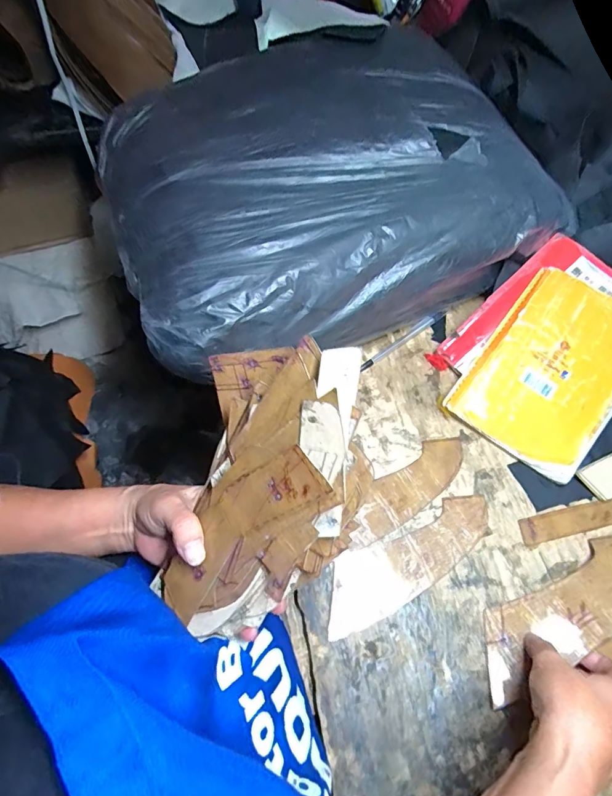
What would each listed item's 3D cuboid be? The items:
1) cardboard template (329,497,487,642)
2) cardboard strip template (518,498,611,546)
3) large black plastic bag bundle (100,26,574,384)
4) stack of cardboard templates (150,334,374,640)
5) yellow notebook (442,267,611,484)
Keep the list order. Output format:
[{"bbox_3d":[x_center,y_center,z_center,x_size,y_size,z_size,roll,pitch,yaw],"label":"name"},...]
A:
[{"bbox_3d":[0.099,0.156,0.397,0.183,0.004,0.060,-25,66,-12],"label":"cardboard template"},{"bbox_3d":[0.280,0.120,0.414,0.136,0.004,0.025,-12,64,-5],"label":"cardboard strip template"},{"bbox_3d":[0.009,-0.260,0.496,0.479,0.127,0.373,-21,66,-11],"label":"large black plastic bag bundle"},{"bbox_3d":[-0.031,0.061,0.298,0.152,0.056,0.201,-2,79,28],"label":"stack of cardboard templates"},{"bbox_3d":[0.266,-0.028,0.444,0.144,0.011,0.196,37,89,10],"label":"yellow notebook"}]

